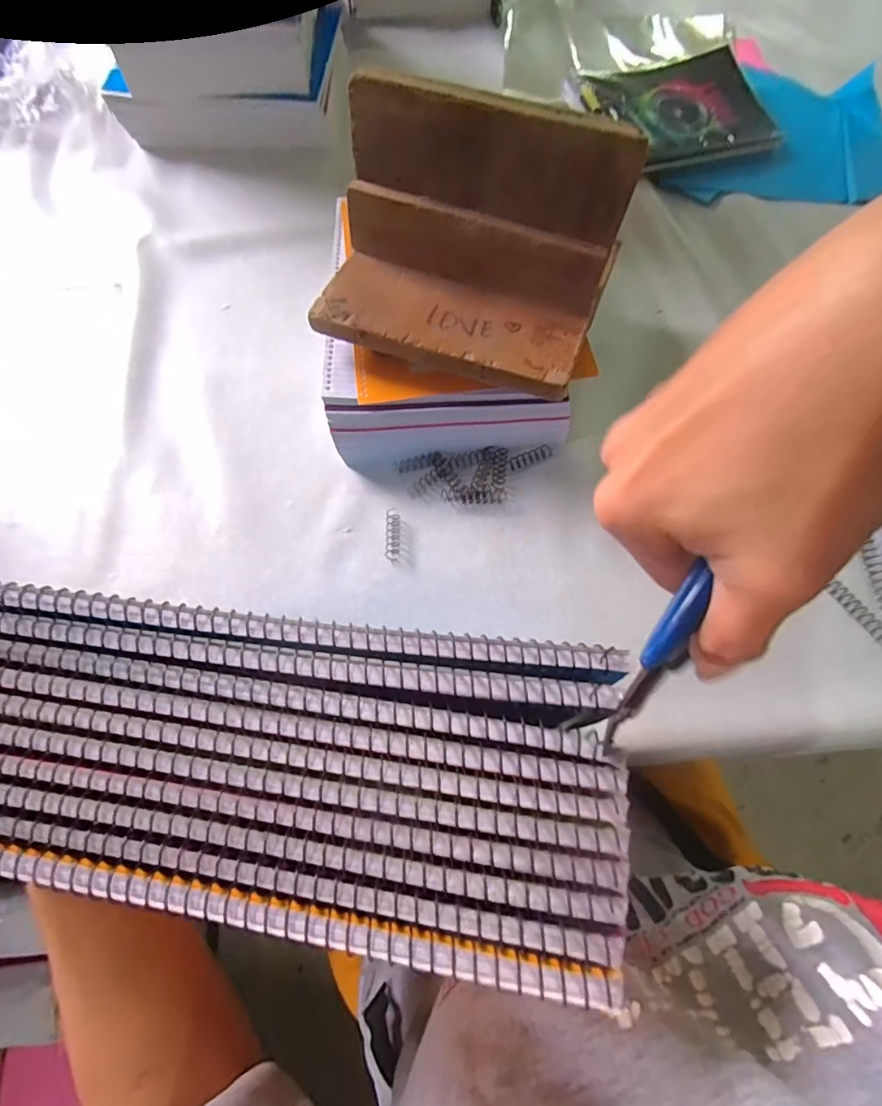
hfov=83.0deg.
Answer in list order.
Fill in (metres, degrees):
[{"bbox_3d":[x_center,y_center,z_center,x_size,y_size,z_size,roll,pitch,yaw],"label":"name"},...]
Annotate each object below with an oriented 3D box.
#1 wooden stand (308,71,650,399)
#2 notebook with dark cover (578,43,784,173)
[{"bbox_3d":[0.014,-0.220,0.355,0.211,0.108,0.132,20,70,8],"label":"wooden stand"},{"bbox_3d":[0.286,-0.536,0.596,0.203,0.018,0.173,-15,76,-9],"label":"notebook with dark cover"}]

